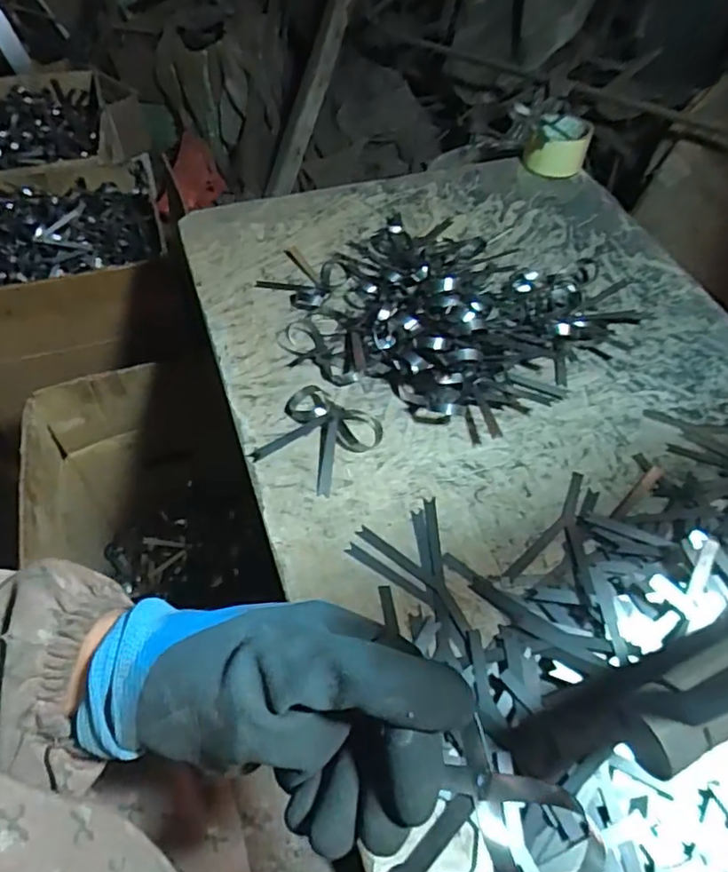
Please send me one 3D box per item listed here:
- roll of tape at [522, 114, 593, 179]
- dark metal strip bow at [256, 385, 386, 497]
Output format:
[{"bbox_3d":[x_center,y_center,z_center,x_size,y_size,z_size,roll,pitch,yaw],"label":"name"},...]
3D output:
[{"bbox_3d":[0.258,-0.386,0.815,0.076,0.051,0.074,1,54,-1],"label":"roll of tape"},{"bbox_3d":[-0.039,0.000,0.538,0.090,0.017,0.091,24,57,15],"label":"dark metal strip bow"}]

